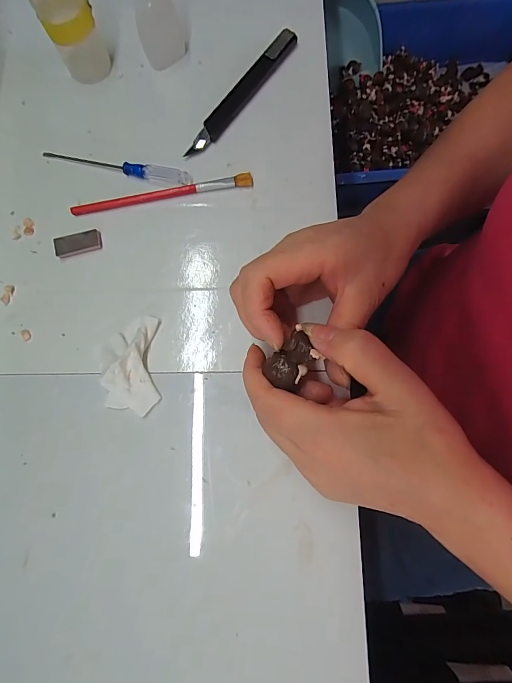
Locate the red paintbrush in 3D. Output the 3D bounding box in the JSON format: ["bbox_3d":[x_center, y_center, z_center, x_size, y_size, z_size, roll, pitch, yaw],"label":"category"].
[{"bbox_3d":[-0.074,-0.117,0.286,0.143,0.004,0.010,-10,78,-1],"label":"red paintbrush"}]

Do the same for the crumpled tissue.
[{"bbox_3d":[-0.088,0.016,0.254,0.036,0.016,0.066,-5,78,0],"label":"crumpled tissue"}]

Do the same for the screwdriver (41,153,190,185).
[{"bbox_3d":[-0.113,-0.142,0.289,0.125,0.011,0.011,14,79,4],"label":"screwdriver"}]

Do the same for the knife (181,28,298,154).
[{"bbox_3d":[-0.012,-0.207,0.302,0.016,0.013,0.137,36,81,8],"label":"knife"}]

